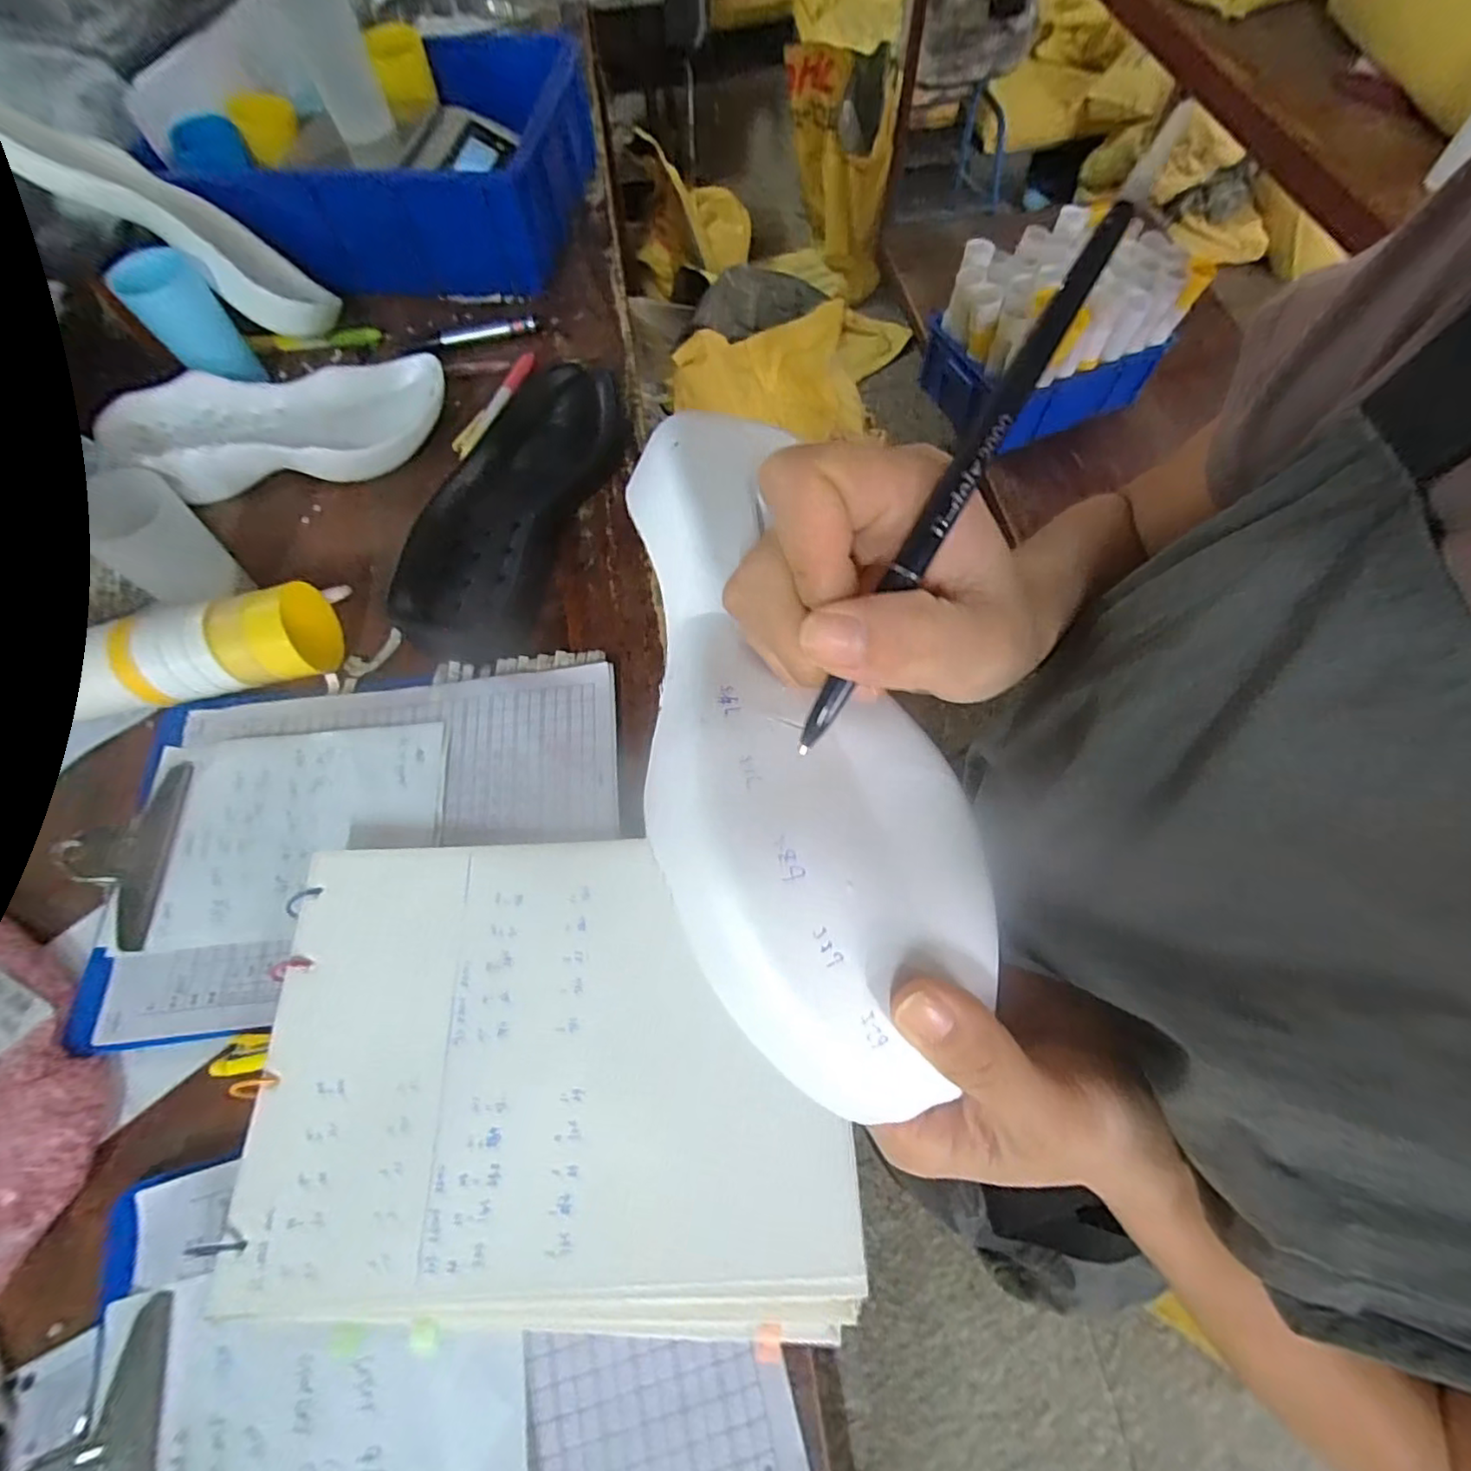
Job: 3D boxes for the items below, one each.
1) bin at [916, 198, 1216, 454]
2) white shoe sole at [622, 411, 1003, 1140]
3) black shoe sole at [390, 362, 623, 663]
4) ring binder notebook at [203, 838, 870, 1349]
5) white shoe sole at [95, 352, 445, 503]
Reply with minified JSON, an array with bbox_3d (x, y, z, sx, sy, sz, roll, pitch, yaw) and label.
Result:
[{"bbox_3d":[0.725,-0.913,1.431,0.454,0.317,0.323,-20,66,-6],"label":"bin"},{"bbox_3d":[0.016,-0.008,0.200,0.090,0.044,0.243,-16,70,-4],"label":"white shoe sole"},{"bbox_3d":[-0.176,-0.185,0.488,0.107,0.039,0.283,12,67,9],"label":"black shoe sole"},{"bbox_3d":[-0.090,0.163,0.318,0.290,0.026,0.215,1,65,4],"label":"ring binder notebook"},{"bbox_3d":[-0.375,-0.262,0.522,0.263,0.049,0.105,-16,65,-4],"label":"white shoe sole"}]

